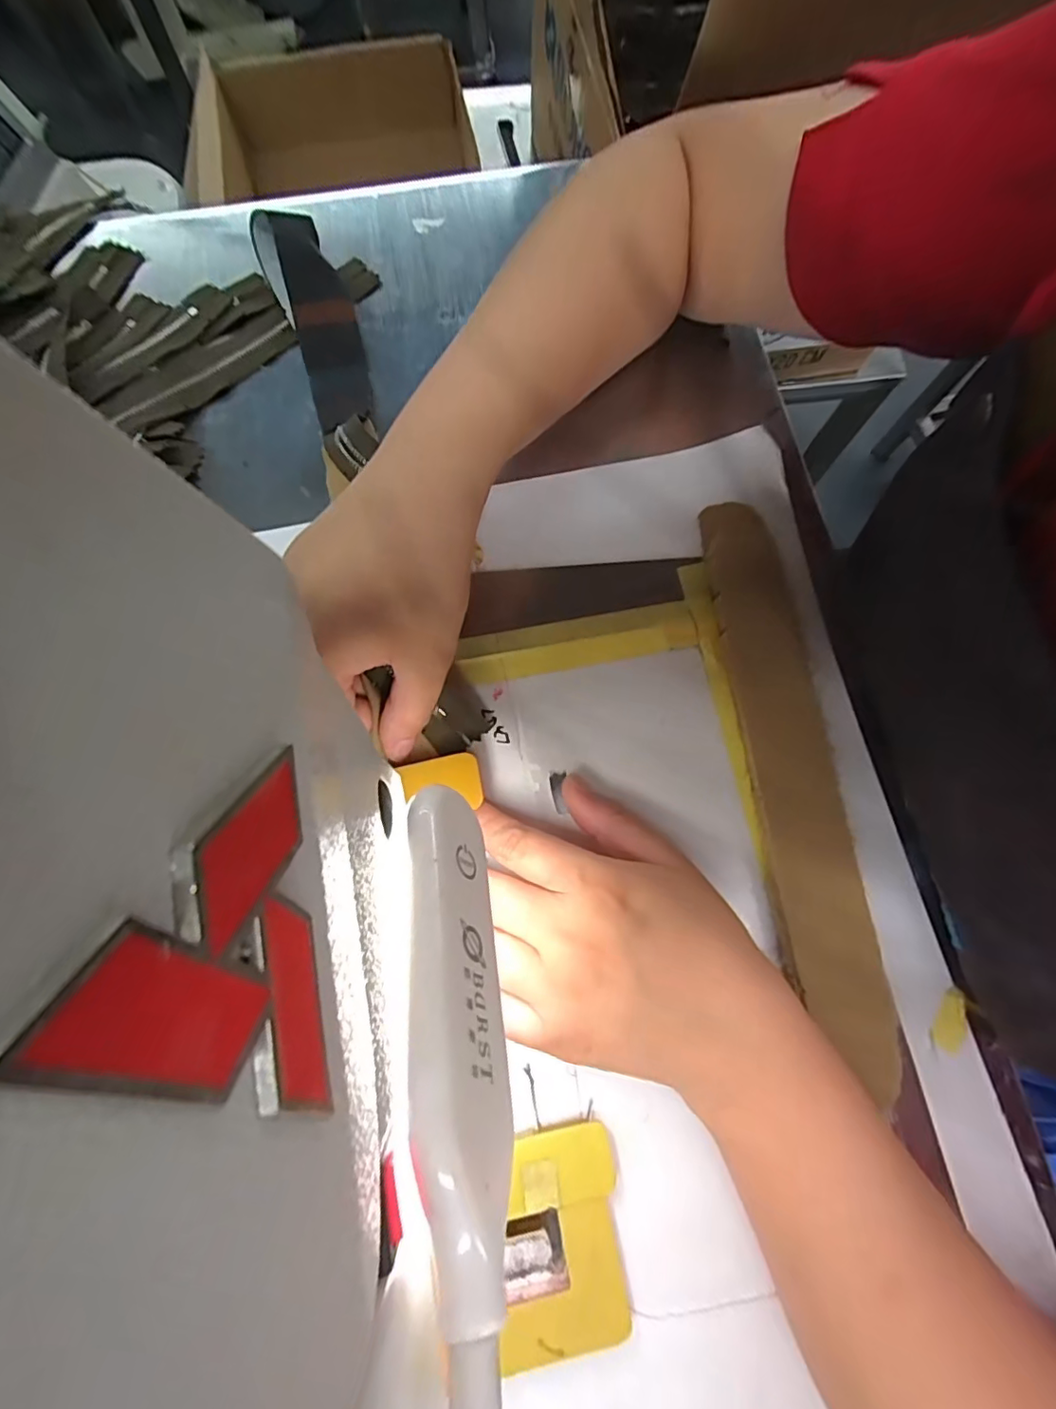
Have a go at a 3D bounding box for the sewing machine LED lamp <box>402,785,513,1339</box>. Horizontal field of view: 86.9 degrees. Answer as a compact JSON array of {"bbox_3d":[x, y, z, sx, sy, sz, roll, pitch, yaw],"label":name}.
[{"bbox_3d":[-0.017,0.063,0.126,0.018,0.021,0.104,-8,47,-4],"label":"sewing machine LED lamp"}]

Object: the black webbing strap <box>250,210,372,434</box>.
[{"bbox_3d":[-0.113,-0.211,0.299,0.038,0.031,0.122,-21,77,-7],"label":"black webbing strap"}]

